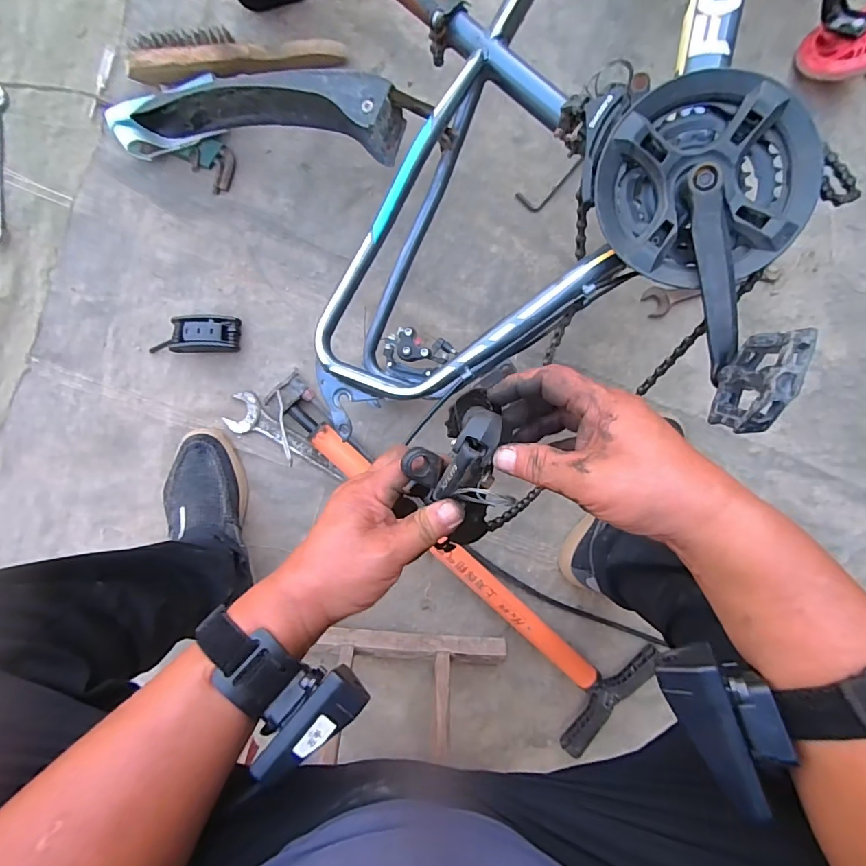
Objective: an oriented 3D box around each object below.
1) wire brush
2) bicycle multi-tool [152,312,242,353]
[{"bbox_3d":[-0.234,-0.461,0.548,0.247,0.041,0.048,-8,100,-2],"label":"wire brush"},{"bbox_3d":[-0.318,-0.132,0.602,0.115,0.034,0.050,1,99,-3],"label":"bicycle multi-tool"}]

